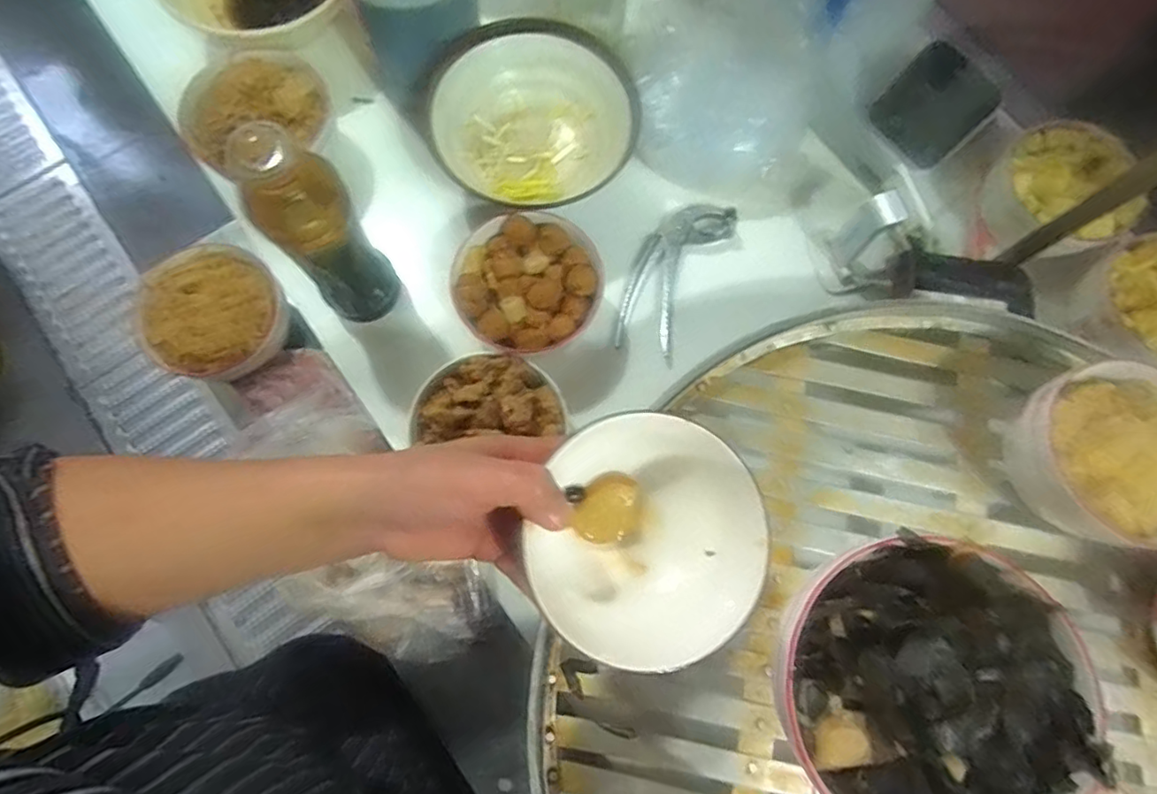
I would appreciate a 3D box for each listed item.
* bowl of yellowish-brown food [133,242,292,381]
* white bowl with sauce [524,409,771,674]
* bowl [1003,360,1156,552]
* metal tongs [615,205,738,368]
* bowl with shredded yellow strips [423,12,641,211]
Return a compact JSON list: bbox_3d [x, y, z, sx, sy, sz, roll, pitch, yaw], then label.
[{"bbox_3d":[-0.346,-0.078,0.560,0.121,0.040,0.122,0,74,-1],"label":"bowl of yellowish-brown food"},{"bbox_3d":[0.037,0.082,0.345,0.130,0.067,0.128,0,74,-1],"label":"white bowl with sauce"},{"bbox_3d":[0.378,0.046,0.441,0.134,0.075,0.126,0,74,-1],"label":"bowl"},{"bbox_3d":[0.091,-0.120,0.582,0.074,0.021,0.169,27,76,6],"label":"metal tongs"},{"bbox_3d":[-0.038,-0.267,0.569,0.185,0.063,0.200,0,74,-1],"label":"bowl with shredded yellow strips"}]

